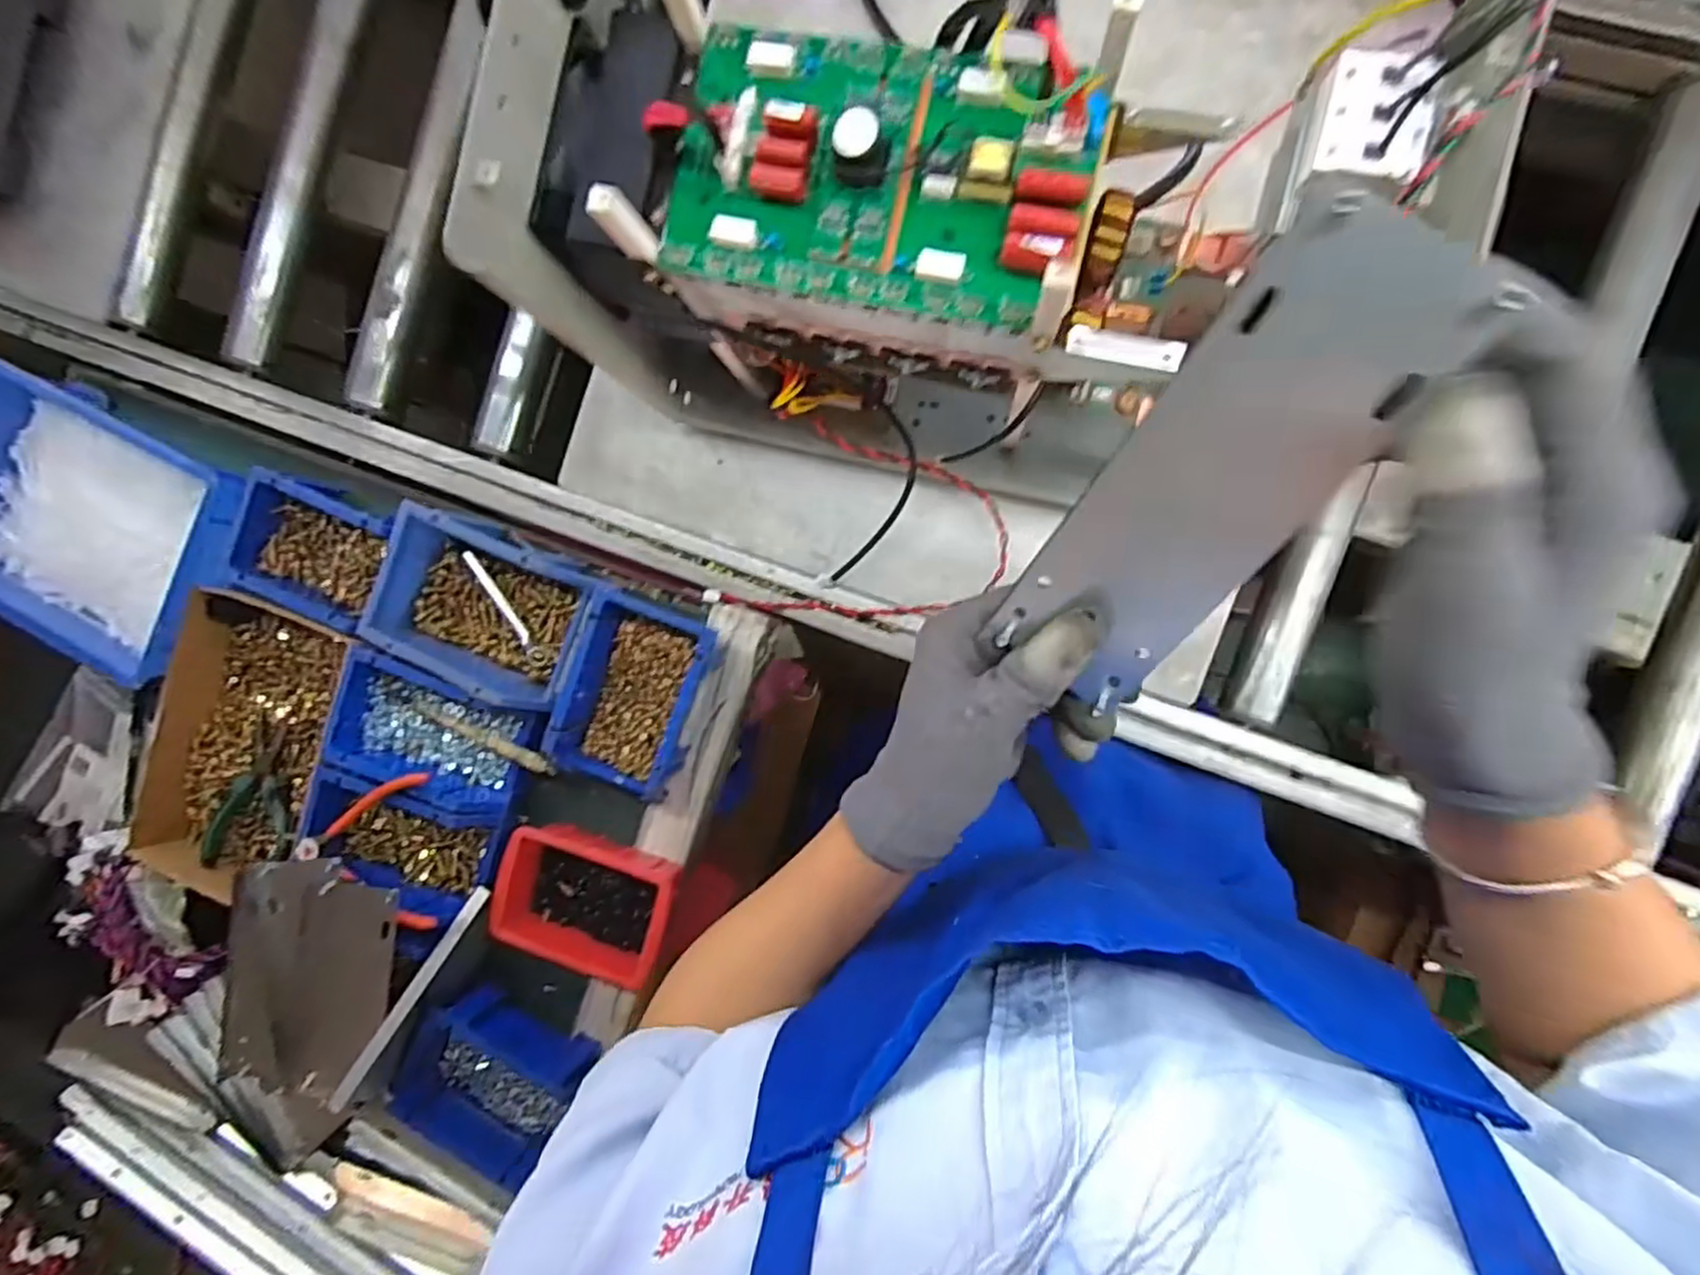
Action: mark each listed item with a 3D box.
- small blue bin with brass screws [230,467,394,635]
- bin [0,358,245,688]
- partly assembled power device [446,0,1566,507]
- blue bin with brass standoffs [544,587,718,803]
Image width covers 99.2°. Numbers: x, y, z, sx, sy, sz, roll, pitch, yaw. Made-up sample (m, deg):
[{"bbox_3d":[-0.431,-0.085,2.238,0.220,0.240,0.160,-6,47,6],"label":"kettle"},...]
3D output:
[{"bbox_3d":[-0.464,-0.074,0.640,0.149,0.058,0.108,22,94,8],"label":"small blue bin with brass screws"},{"bbox_3d":[-0.710,-0.092,0.671,0.316,0.061,0.245,26,94,7],"label":"bin"},{"bbox_3d":[0.061,-0.237,0.473,0.454,0.314,0.192,11,92,8],"label":"partly assembled power device"},{"bbox_3d":[-0.175,0.050,0.600,0.103,0.078,0.153,22,94,8],"label":"blue bin with brass standoffs"}]

